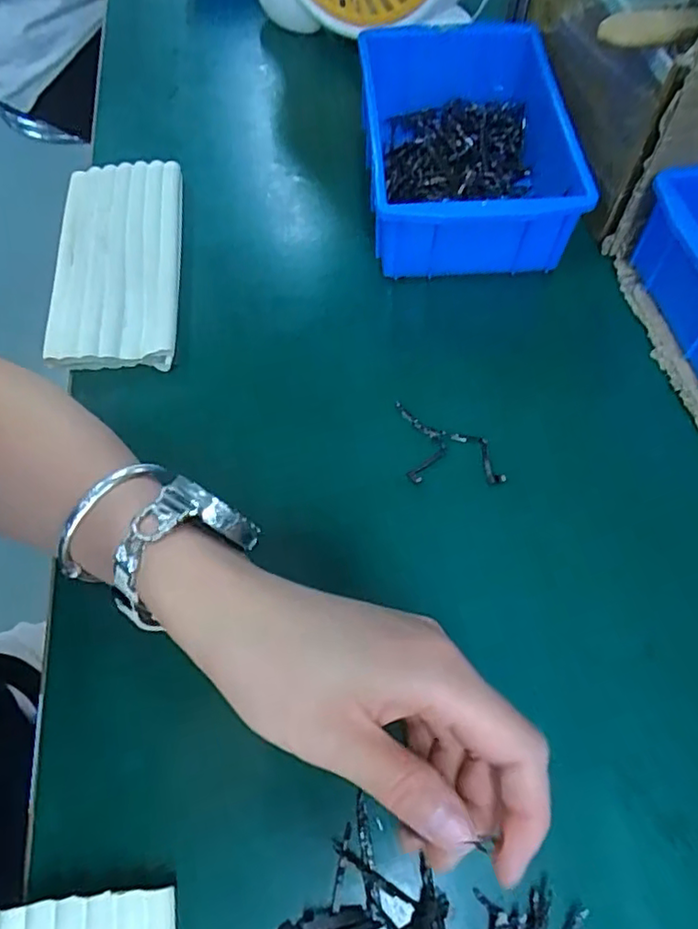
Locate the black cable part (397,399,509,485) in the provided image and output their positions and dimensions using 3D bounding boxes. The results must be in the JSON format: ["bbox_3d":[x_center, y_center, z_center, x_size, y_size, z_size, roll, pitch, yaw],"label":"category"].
[{"bbox_3d":[0.059,-0.014,0.353,0.054,0.004,0.058,-5,62,-1],"label":"black cable part"}]

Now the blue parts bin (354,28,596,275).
[{"bbox_3d":[0.081,-0.225,0.432,0.134,0.069,0.204,-3,62,0],"label":"blue parts bin"}]

